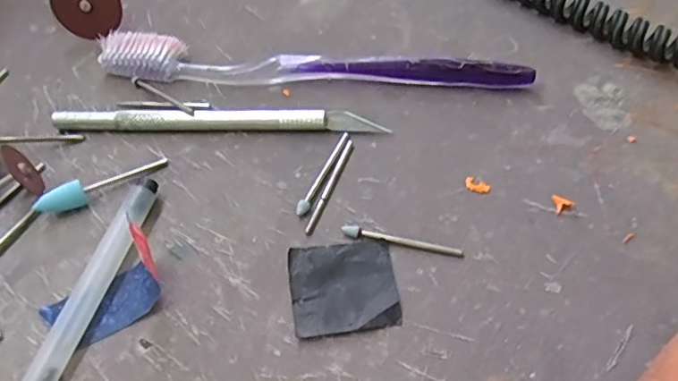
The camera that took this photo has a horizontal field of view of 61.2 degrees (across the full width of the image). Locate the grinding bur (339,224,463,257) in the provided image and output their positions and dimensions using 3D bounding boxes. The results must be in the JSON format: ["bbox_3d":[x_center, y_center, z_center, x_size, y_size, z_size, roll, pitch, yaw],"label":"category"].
[{"bbox_3d":[0.022,0.017,0.199,0.042,0.004,0.004,9,56,11],"label":"grinding bur"}]

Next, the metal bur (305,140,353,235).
[{"bbox_3d":[-0.003,-0.003,0.216,0.004,0.004,0.044,16,58,15],"label":"metal bur"}]

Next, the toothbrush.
[{"bbox_3d":[-0.015,-0.052,0.246,0.183,0.013,0.018,6,56,9],"label":"toothbrush"}]

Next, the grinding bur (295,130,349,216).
[{"bbox_3d":[-0.006,-0.007,0.219,0.004,0.004,0.041,19,59,17],"label":"grinding bur"}]

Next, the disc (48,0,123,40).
[{"bbox_3d":[-0.119,-0.087,0.268,0.030,0.031,0.004,-35,27,14],"label":"disc"}]

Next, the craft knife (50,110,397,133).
[{"bbox_3d":[-0.050,-0.029,0.235,0.135,0.009,0.008,1,55,5],"label":"craft knife"}]

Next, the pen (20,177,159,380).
[{"bbox_3d":[-0.088,0.049,0.183,0.009,0.010,0.123,11,56,12],"label":"pen"}]

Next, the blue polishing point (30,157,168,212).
[{"bbox_3d":[-0.090,-0.002,0.219,0.049,0.010,0.008,-26,57,-13],"label":"blue polishing point"}]

